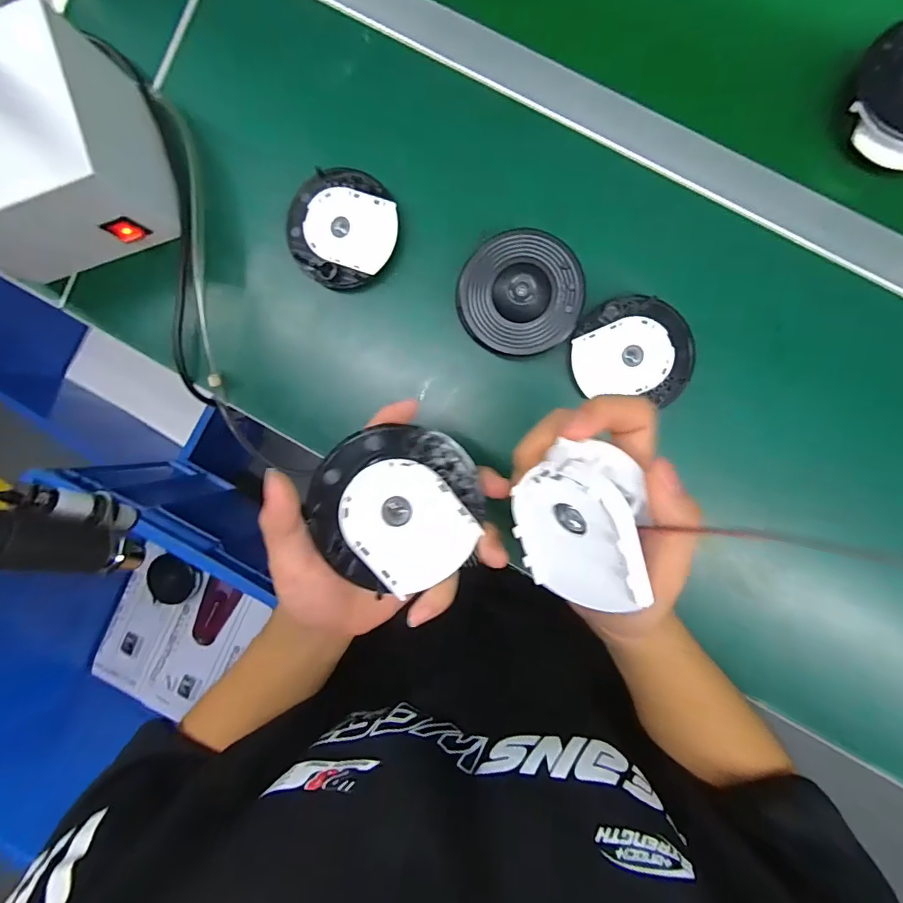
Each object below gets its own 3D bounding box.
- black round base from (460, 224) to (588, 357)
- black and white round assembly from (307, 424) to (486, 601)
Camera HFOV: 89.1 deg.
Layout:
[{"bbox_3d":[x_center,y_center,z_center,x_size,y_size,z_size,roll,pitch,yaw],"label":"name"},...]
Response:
[{"bbox_3d":[0.055,-0.125,0.365,0.094,0.029,0.092,0,92,5],"label":"black round base"},{"bbox_3d":[-0.030,0.033,0.256,0.091,0.020,0.088,0,92,5],"label":"black and white round assembly"}]

